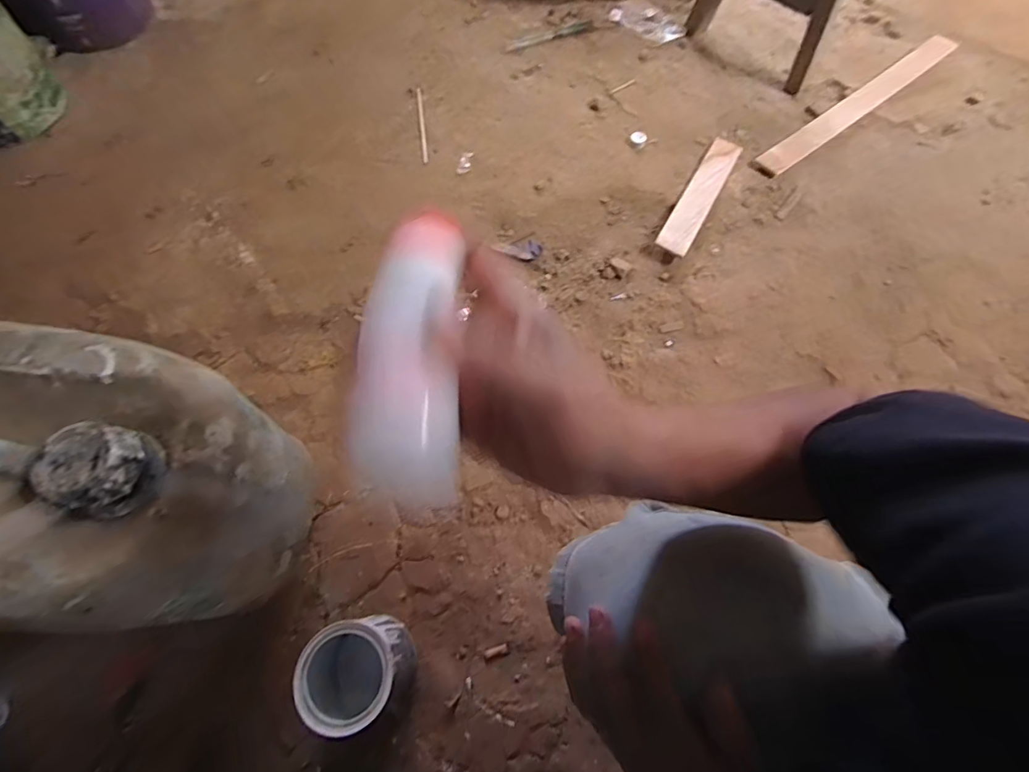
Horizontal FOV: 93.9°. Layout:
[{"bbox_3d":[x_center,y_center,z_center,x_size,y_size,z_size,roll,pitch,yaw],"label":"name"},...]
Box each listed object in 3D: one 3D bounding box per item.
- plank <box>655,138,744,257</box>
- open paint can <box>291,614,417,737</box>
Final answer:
[{"bbox_3d":[0.383,-0.394,0.994,0.062,0.028,0.343,29,68,10],"label":"plank"},{"bbox_3d":[-0.192,0.353,0.598,0.119,0.165,0.104,-36,72,-16],"label":"open paint can"}]

